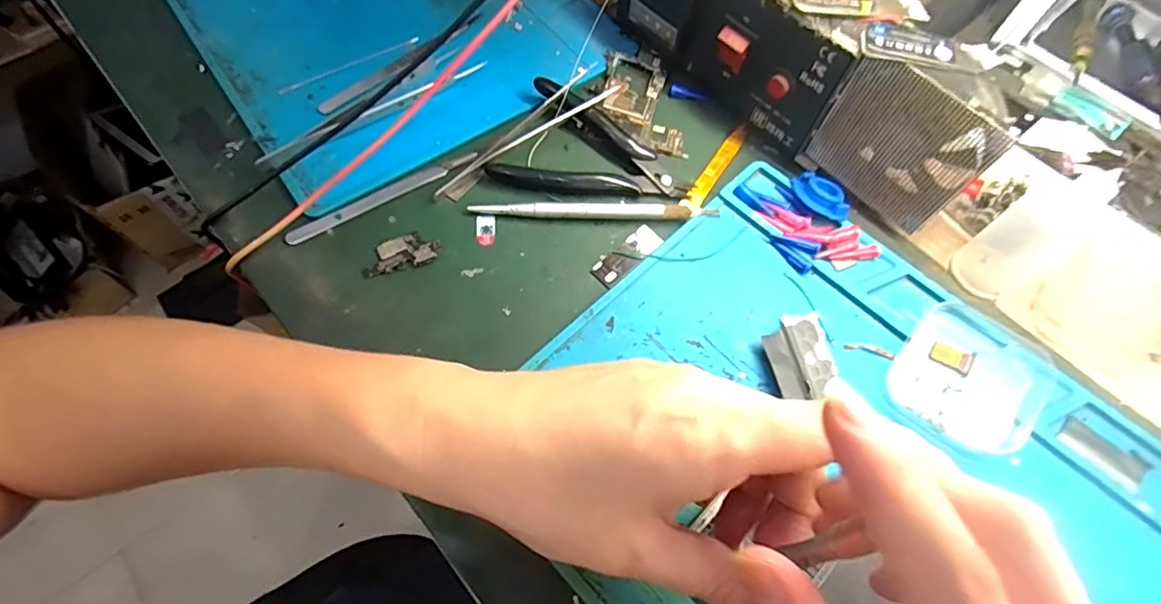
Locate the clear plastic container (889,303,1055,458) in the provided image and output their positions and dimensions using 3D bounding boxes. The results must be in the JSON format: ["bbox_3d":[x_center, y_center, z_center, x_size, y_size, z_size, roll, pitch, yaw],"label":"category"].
[{"bbox_3d":[0.197,0.036,0.278,0.063,0.014,0.071,33,69,13],"label":"clear plastic container"}]

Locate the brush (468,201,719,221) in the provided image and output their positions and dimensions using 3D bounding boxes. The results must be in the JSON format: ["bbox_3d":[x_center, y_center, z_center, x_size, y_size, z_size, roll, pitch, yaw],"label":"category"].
[{"bbox_3d":[0.008,-0.054,0.322,0.141,0.007,0.010,1,65,0],"label":"brush"}]

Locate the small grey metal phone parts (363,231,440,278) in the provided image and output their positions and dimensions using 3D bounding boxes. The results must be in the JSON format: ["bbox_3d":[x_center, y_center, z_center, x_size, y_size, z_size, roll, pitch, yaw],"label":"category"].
[{"bbox_3d":[-0.101,-0.027,0.308,0.042,0.004,0.021,-16,67,-8],"label":"small grey metal phone parts"}]

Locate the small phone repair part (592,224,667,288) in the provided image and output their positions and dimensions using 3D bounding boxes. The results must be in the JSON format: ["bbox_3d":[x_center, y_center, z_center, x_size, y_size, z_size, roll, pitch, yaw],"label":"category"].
[{"bbox_3d":[0.027,-0.027,0.312,0.045,0.004,0.017,-39,71,-16],"label":"small phone repair part"}]

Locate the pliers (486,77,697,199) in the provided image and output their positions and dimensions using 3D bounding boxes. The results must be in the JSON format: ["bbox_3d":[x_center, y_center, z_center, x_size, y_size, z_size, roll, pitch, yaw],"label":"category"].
[{"bbox_3d":[0.012,-0.099,0.339,0.120,0.021,0.073,12,66,5],"label":"pliers"}]

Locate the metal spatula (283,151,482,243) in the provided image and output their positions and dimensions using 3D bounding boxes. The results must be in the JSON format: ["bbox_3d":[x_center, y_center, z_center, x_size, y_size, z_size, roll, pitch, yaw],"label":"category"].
[{"bbox_3d":[-0.116,-0.063,0.325,0.117,0.004,0.010,-29,79,-16],"label":"metal spatula"}]

